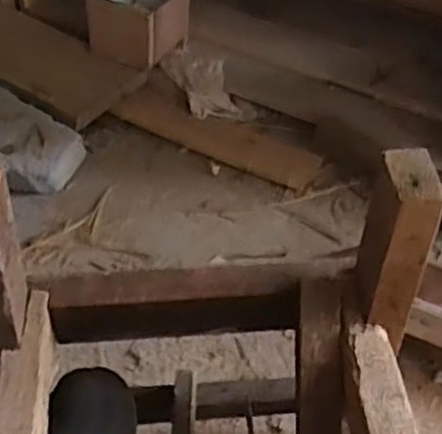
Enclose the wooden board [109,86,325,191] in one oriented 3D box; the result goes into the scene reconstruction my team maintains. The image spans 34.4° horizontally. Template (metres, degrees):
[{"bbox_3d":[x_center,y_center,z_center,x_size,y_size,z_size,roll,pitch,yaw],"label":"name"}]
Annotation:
[{"bbox_3d":[-0.007,-0.142,1.234,0.373,0.030,0.096,24,53,21],"label":"wooden board"}]

